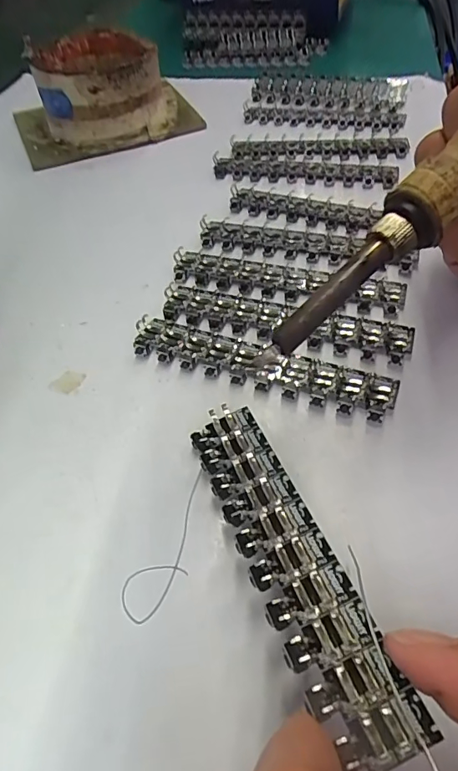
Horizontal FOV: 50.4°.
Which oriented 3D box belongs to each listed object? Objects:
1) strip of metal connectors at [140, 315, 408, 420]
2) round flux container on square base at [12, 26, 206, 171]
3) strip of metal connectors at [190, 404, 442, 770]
[{"bbox_3d":[0.012,-0.010,0.200,0.108,0.006,0.024,16,54,16],"label":"strip of metal connectors"},{"bbox_3d":[-0.091,-0.210,0.339,0.120,0.047,0.095,-20,53,-12],"label":"round flux container on square base"},{"bbox_3d":[0.015,0.045,0.142,0.023,0.005,0.110,-20,44,-11],"label":"strip of metal connectors"}]

